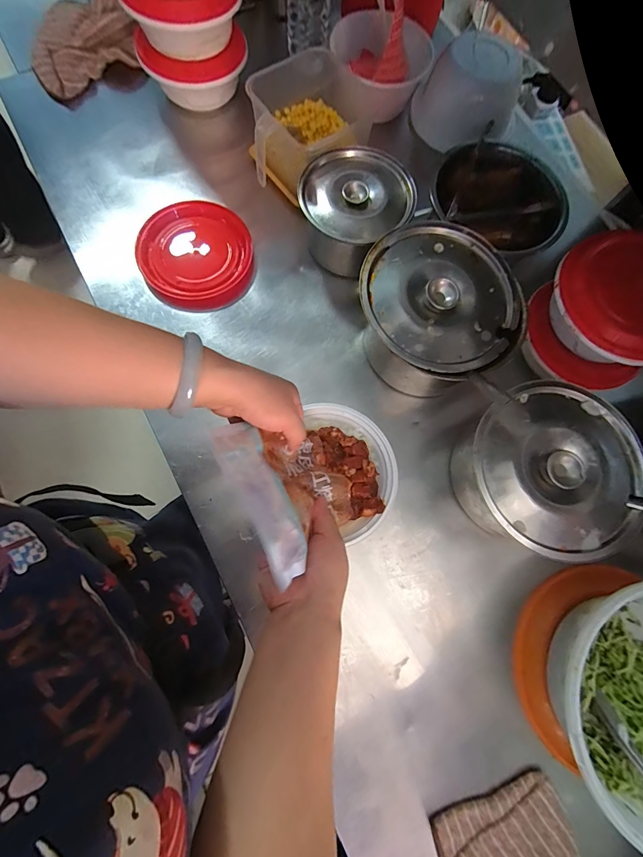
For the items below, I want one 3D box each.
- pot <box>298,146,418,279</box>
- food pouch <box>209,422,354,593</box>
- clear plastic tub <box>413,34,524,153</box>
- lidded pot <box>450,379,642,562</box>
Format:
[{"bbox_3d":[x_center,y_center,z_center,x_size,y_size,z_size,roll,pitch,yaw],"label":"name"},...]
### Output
[{"bbox_3d":[0.046,-0.305,0.517,0.152,0.086,0.143,-20,79,-10],"label":"pot"},{"bbox_3d":[-0.030,0.048,0.329,0.023,0.146,0.130,-37,81,22],"label":"food pouch"},{"bbox_3d":[0.244,-0.548,0.594,0.125,0.097,0.128,-30,81,-12],"label":"clear plastic tub"},{"bbox_3d":[0.266,0.051,0.439,0.193,0.102,0.186,1,77,-3],"label":"lidded pot"}]

